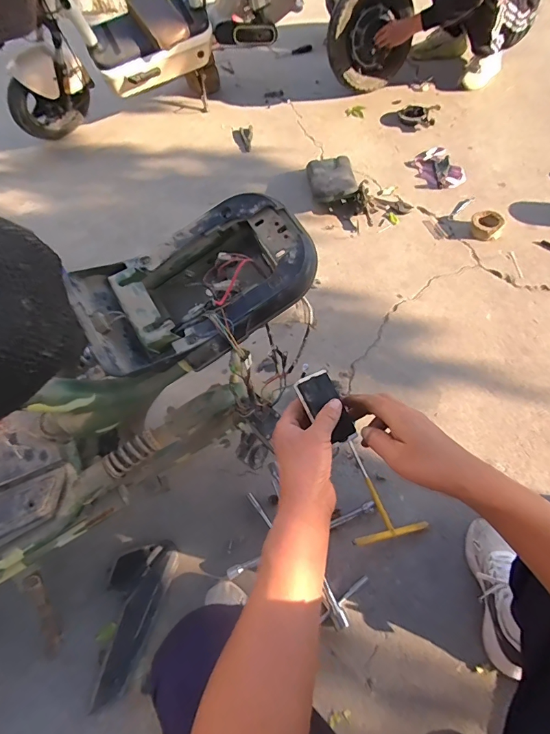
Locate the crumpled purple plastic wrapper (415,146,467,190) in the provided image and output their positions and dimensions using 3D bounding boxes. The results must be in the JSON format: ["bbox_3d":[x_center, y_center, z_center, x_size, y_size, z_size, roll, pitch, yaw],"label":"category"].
[{"bbox_3d":[0.610,-0.740,1.506,0.140,0.036,0.240,-16,55,-2],"label":"crumpled purple plastic wrapper"}]

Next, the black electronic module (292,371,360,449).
[{"bbox_3d":[0.059,0.045,0.445,0.042,0.015,0.084,-34,87,-16],"label":"black electronic module"}]

